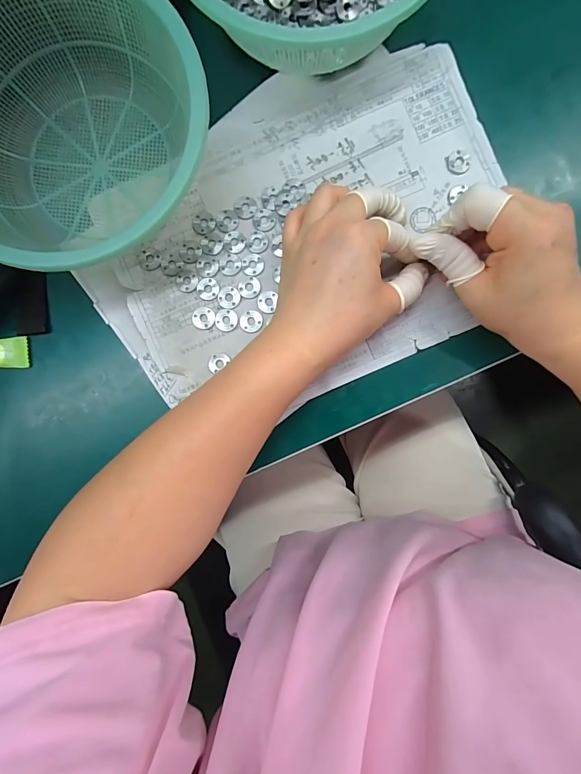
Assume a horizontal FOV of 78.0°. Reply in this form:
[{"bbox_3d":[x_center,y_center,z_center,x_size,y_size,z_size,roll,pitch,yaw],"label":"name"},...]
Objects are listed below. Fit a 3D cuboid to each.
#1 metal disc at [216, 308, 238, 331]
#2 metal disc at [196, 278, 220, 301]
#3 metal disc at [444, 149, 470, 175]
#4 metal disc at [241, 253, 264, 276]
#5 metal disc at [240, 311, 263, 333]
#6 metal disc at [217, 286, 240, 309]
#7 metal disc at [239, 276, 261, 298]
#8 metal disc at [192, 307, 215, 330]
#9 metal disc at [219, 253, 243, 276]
[{"bbox_3d":[-0.048,-0.051,0.270,0.017,0.004,0.016,0,92,1],"label":"metal disc"},{"bbox_3d":[-0.062,-0.074,0.271,0.017,0.004,0.016,0,92,1],"label":"metal disc"},{"bbox_3d":[0.124,-0.166,0.264,0.016,0.004,0.017,0,92,1],"label":"metal disc"},{"bbox_3d":[-0.028,-0.092,0.270,0.017,0.004,0.017,0,92,1],"label":"metal disc"},{"bbox_3d":[-0.030,-0.050,0.270,0.017,0.004,0.016,0,92,1],"label":"metal disc"},{"bbox_3d":[-0.046,-0.068,0.270,0.017,0.004,0.017,0,92,1],"label":"metal disc"},{"bbox_3d":[-0.031,-0.076,0.270,0.016,0.004,0.016,0,92,1],"label":"metal disc"},{"bbox_3d":[-0.066,-0.052,0.271,0.017,0.004,0.016,0,92,1],"label":"metal disc"},{"bbox_3d":[-0.046,-0.093,0.270,0.017,0.004,0.017,0,92,1],"label":"metal disc"}]

